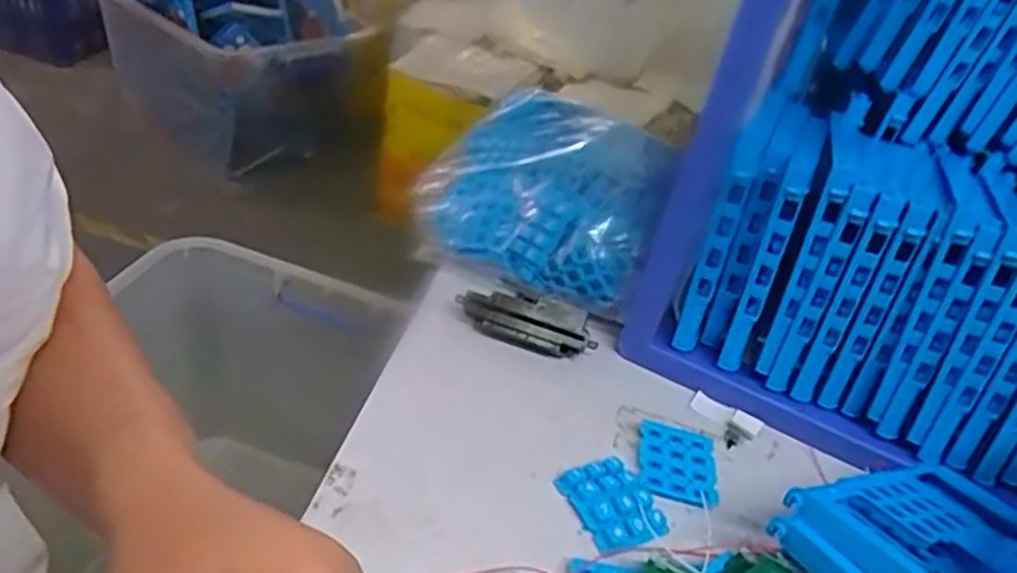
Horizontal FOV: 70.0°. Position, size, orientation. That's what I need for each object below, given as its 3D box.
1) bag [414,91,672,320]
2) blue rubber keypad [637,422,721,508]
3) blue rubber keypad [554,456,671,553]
[{"bbox_3d":[0.033,-0.083,0.629,0.198,0.101,0.218,21,37,11],"label":"bag"},{"bbox_3d":[0.110,0.115,0.473,0.050,0.010,0.061,15,36,3],"label":"blue rubber keypad"},{"bbox_3d":[0.062,0.129,0.436,0.049,0.013,0.058,-9,42,-27],"label":"blue rubber keypad"}]

